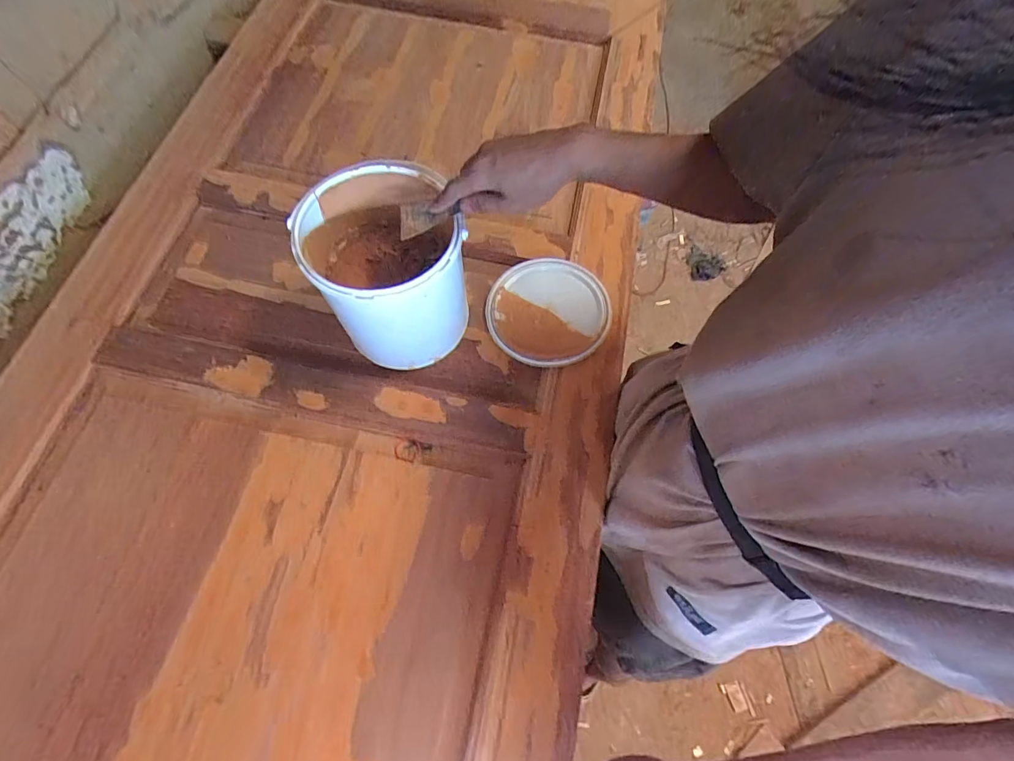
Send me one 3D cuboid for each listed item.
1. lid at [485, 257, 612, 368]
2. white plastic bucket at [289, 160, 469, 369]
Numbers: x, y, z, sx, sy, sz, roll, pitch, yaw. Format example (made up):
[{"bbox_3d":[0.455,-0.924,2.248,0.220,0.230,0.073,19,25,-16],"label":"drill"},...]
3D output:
[{"bbox_3d":[0.058,-0.103,0.637,0.168,0.020,0.171,0,68,0],"label":"lid"},{"bbox_3d":[-0.139,-0.132,0.557,0.166,0.189,0.176,0,68,0],"label":"white plastic bucket"}]

